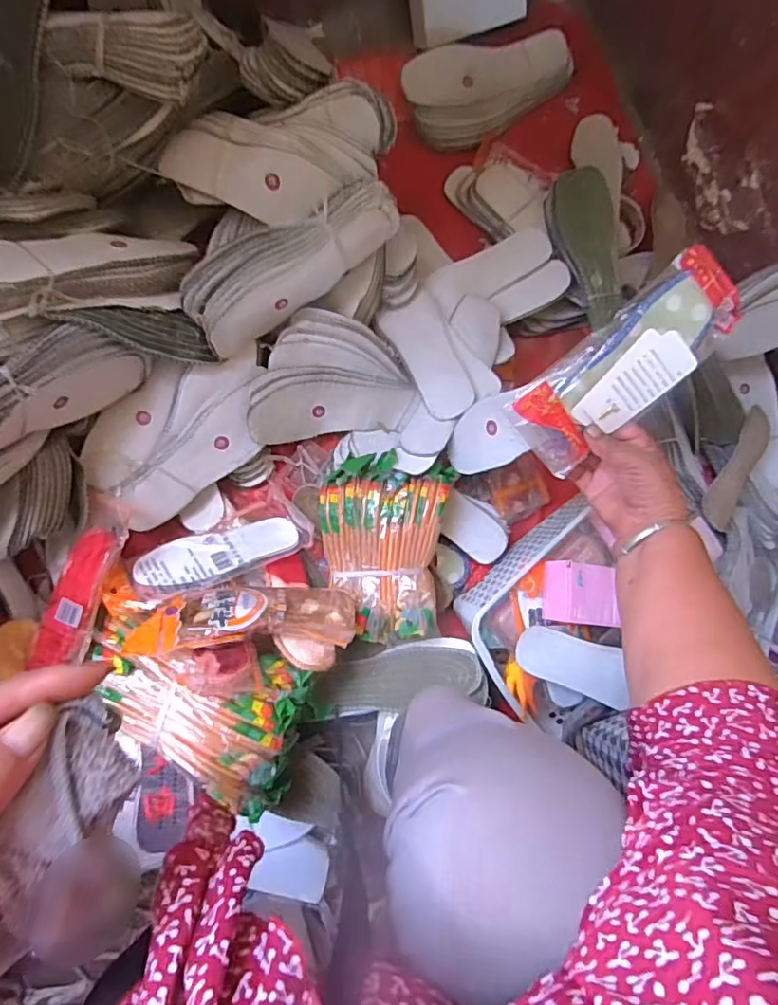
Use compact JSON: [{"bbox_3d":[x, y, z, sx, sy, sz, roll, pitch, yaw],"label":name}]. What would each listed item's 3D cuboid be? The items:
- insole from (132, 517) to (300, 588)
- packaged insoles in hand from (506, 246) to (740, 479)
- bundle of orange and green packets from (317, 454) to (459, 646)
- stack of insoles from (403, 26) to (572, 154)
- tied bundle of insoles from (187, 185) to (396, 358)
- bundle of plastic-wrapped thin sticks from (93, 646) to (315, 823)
[{"bbox_3d":[-0.187,0.058,0.625,0.174,0.012,0.063,-15,51,-23],"label":"insole"},{"bbox_3d":[0.208,-0.119,0.483,0.211,0.043,0.083,-42,93,10],"label":"packaged insoles in hand"},{"bbox_3d":[-0.009,0.048,0.618,0.144,0.045,0.208,9,86,-7],"label":"bundle of orange and green packets"},{"bbox_3d":[0.131,-0.538,0.718,0.236,0.046,0.107,-28,91,-8],"label":"stack of insoles"},{"bbox_3d":[-0.101,-0.249,0.582,0.227,0.084,0.075,-36,92,-8],"label":"tied bundle of insoles"},{"bbox_3d":[-0.186,0.200,0.540,0.215,0.042,0.144,22,84,-6],"label":"bundle of plastic-wrapped thin sticks"}]

